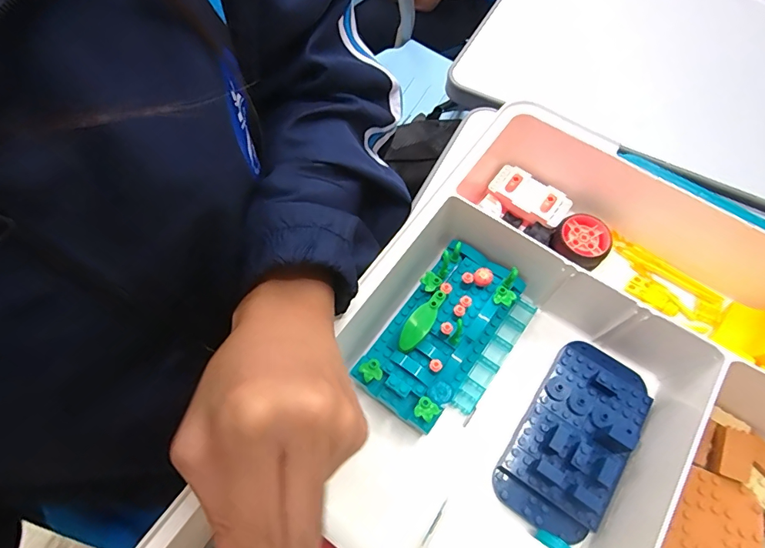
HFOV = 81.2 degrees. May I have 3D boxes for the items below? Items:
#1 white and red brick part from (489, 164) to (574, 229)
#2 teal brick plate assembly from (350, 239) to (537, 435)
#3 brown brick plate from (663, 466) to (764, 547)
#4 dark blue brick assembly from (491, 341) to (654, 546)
[{"bbox_3d":[0.119,-0.065,0.360,0.063,0.008,0.031,36,69,15],"label":"white and red brick part"},{"bbox_3d":[0.048,0.043,0.309,0.078,0.038,0.128,36,69,15],"label":"teal brick plate assembly"},{"bbox_3d":[0.197,0.154,0.262,0.052,0.010,0.063,27,67,11],"label":"brown brick plate"},{"bbox_3d":[0.126,0.102,0.288,0.062,0.029,0.124,32,68,13],"label":"dark blue brick assembly"}]

